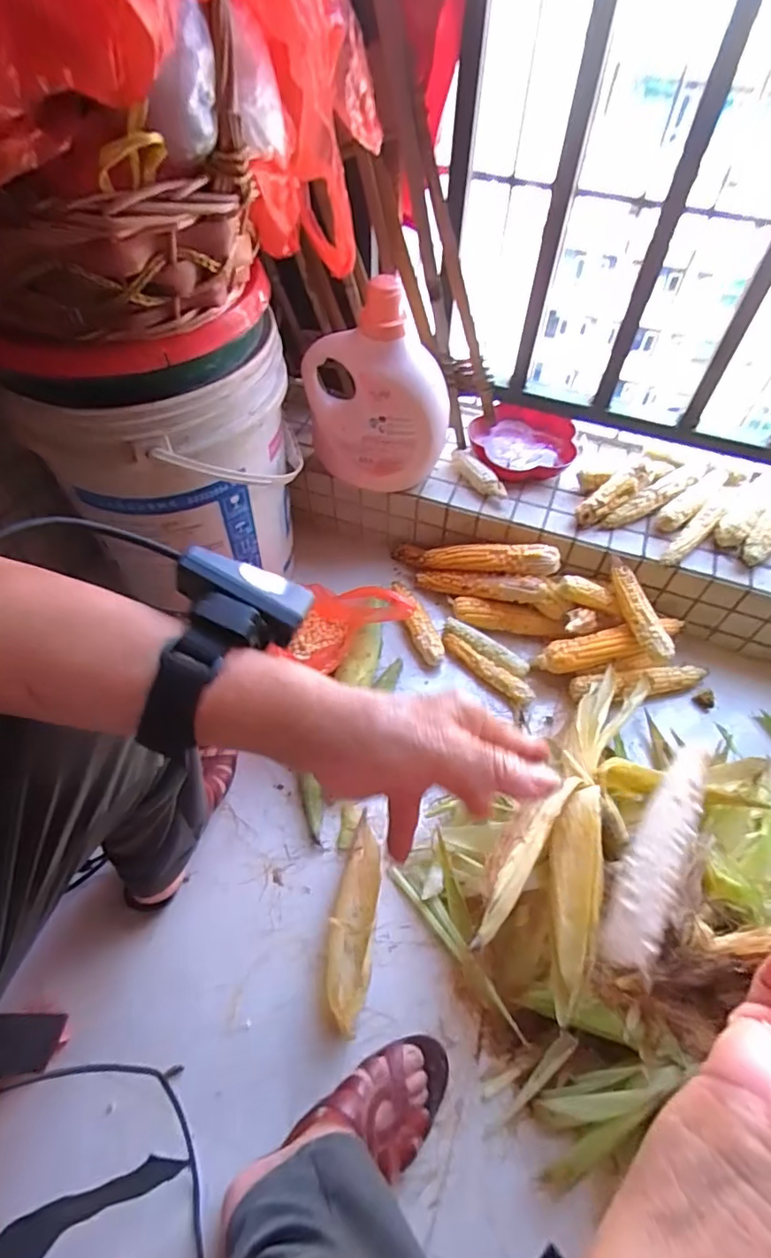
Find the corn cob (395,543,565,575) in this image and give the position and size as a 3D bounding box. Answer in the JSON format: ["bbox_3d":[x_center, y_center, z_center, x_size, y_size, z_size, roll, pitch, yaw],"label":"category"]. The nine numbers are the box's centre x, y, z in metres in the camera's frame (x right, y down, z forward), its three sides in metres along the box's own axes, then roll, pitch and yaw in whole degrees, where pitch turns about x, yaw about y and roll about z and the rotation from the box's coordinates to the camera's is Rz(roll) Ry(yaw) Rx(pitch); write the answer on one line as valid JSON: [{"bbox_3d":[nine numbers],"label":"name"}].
[{"bbox_3d":[0.133,-0.115,0.883,0.281,0.036,0.038,6,51,32],"label":"corn cob"}]

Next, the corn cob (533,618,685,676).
[{"bbox_3d":[0.333,0.024,0.812,0.225,0.044,0.046,-12,56,-11],"label":"corn cob"}]

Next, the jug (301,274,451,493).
[{"bbox_3d":[-0.009,-0.330,0.779,0.204,0.281,0.094,-1,55,-3],"label":"jug"}]

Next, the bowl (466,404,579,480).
[{"bbox_3d":[0.228,-0.305,0.919,0.165,0.060,0.165,1,55,-2],"label":"bowl"}]

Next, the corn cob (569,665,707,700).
[{"bbox_3d":[0.375,0.080,0.815,0.212,0.041,0.038,-8,55,-8],"label":"corn cob"}]

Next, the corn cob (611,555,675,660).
[{"bbox_3d":[0.359,-0.027,0.782,0.033,0.027,0.153,-17,73,-14],"label":"corn cob"}]

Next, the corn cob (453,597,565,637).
[{"bbox_3d":[0.192,-0.016,0.865,0.167,0.039,0.034,11,55,5],"label":"corn cob"}]

